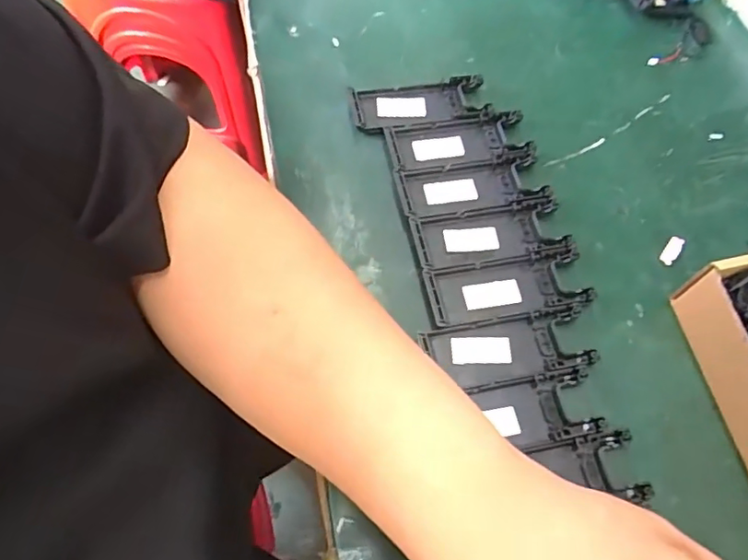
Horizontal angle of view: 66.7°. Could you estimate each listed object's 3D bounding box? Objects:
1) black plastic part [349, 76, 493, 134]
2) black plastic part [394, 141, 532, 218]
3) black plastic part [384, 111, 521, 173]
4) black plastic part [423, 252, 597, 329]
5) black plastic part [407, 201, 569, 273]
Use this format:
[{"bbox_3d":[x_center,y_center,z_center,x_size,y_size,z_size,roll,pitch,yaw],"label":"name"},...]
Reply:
[{"bbox_3d":[0.034,-0.130,0.419,0.098,0.007,0.039,-7,65,-6],"label":"black plastic part"},{"bbox_3d":[0.067,-0.066,0.393,0.099,0.010,0.043,-11,65,-8],"label":"black plastic part"},{"bbox_3d":[0.060,-0.100,0.407,0.098,0.008,0.039,-9,65,-7],"label":"black plastic part"},{"bbox_3d":[0.083,0.005,0.356,0.099,0.008,0.038,-8,65,-7],"label":"black plastic part"},{"bbox_3d":[0.075,-0.030,0.373,0.097,0.008,0.040,-10,65,-7],"label":"black plastic part"}]

